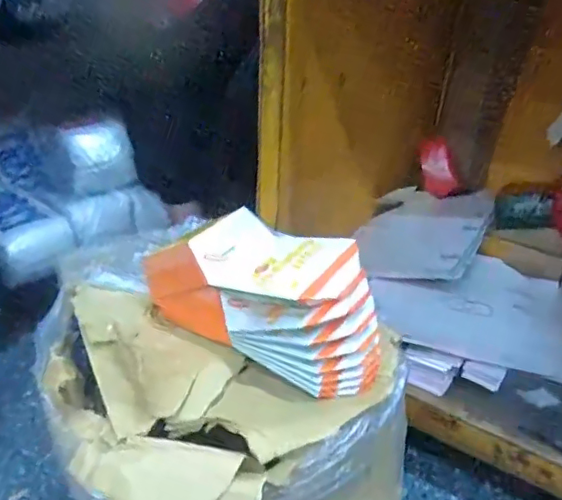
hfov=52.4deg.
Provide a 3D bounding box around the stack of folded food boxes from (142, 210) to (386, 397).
[{"bbox_3d":[-0.018,0.055,0.589,0.247,0.133,0.100,16,28,24],"label":"stack of folded food boxes"}]

